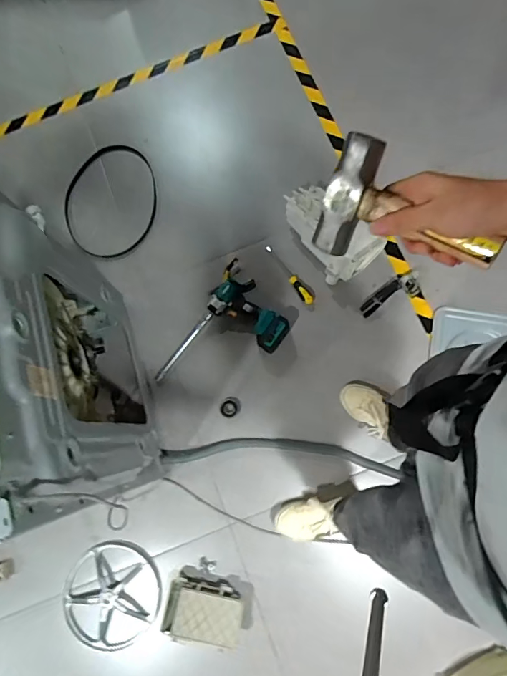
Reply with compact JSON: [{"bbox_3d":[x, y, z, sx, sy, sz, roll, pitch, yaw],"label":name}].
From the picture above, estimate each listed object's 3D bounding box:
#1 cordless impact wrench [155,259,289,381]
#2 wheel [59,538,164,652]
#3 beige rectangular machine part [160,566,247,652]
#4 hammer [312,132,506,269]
[{"bbox_3d":[-0.056,-0.026,1.338,0.272,0.065,0.399,29,81,9],"label":"cordless impact wrench"},{"bbox_3d":[-0.399,0.730,1.235,0.264,0.051,0.278,-1,78,3],"label":"wheel"},{"bbox_3d":[-0.132,0.735,1.187,0.204,0.092,0.141,13,79,6],"label":"beige rectangular machine part"},{"bbox_3d":[0.150,-0.118,0.414,0.164,0.038,0.111,20,116,14],"label":"hammer"}]

